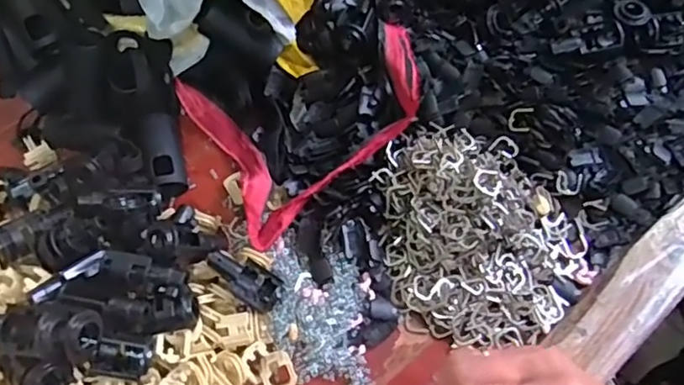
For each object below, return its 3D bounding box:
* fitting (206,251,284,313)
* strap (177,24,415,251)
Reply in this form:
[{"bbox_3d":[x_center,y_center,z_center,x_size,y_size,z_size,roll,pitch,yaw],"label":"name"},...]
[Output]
[{"bbox_3d":[-0.066,0.058,0.400,0.054,0.012,0.027,34,71,-4],"label":"fitting"},{"bbox_3d":[-0.019,-0.066,0.455,0.179,0.033,0.150,-32,59,-1],"label":"strap"}]

